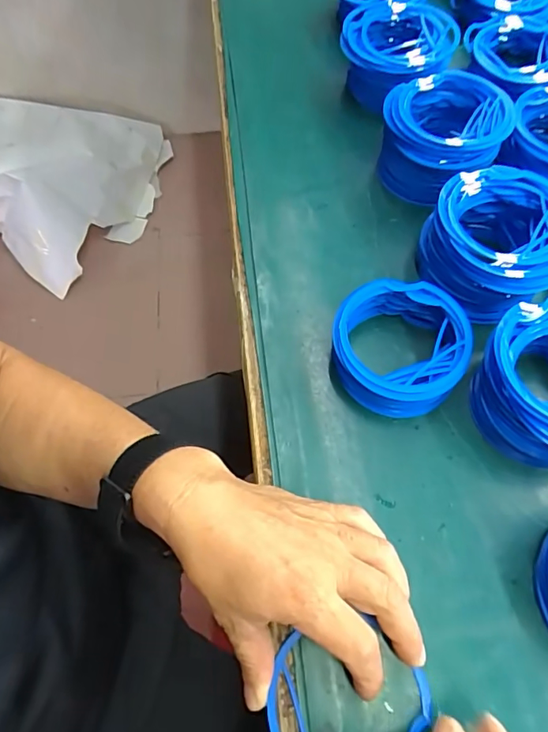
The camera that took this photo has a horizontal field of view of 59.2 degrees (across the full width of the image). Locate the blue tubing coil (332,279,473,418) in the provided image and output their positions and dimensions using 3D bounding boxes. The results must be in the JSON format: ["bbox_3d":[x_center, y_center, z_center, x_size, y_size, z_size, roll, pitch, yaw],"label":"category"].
[{"bbox_3d":[0.093,-0.014,0.364,0.096,0.036,0.094,-1,64,2],"label":"blue tubing coil"}]

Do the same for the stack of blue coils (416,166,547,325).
[{"bbox_3d":[0.176,-0.097,0.386,0.110,0.061,0.107,41,72,19],"label":"stack of blue coils"}]

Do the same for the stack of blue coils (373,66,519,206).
[{"bbox_3d":[0.151,-0.206,0.439,0.107,0.064,0.098,19,66,11],"label":"stack of blue coils"}]

